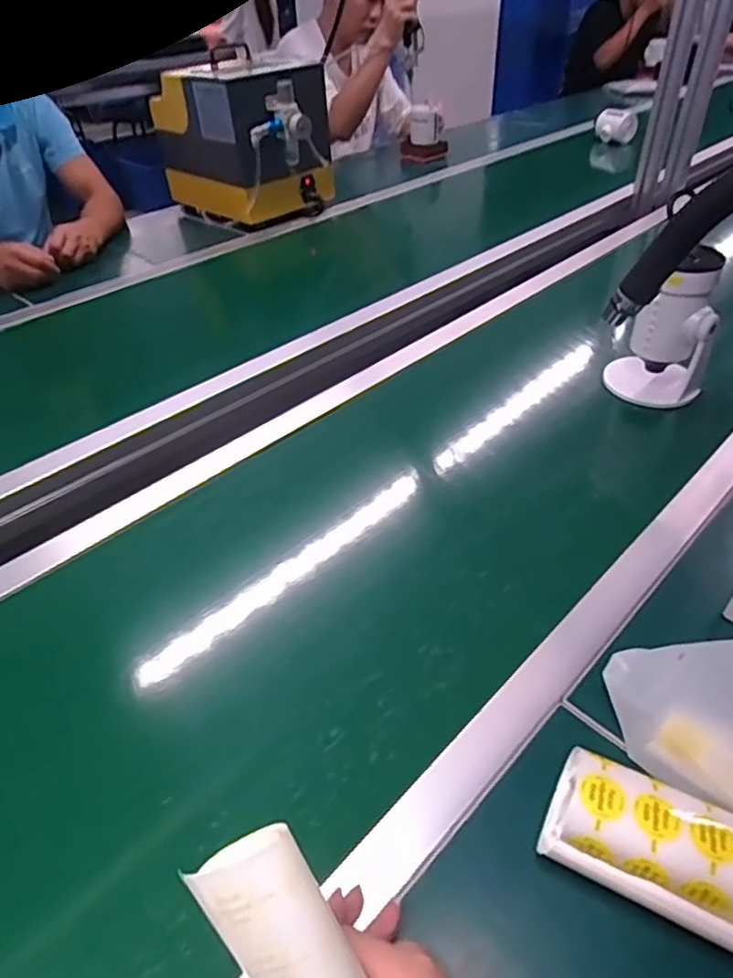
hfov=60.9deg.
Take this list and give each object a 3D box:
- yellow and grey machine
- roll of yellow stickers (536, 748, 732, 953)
[{"bbox_3d":[-0.275,-0.784,1.406,0.389,0.293,0.246,28,47,29],"label":"yellow and grey machine"},{"bbox_3d":[0.199,0.230,0.383,0.165,0.059,0.061,20,43,21],"label":"roll of yellow stickers"}]

